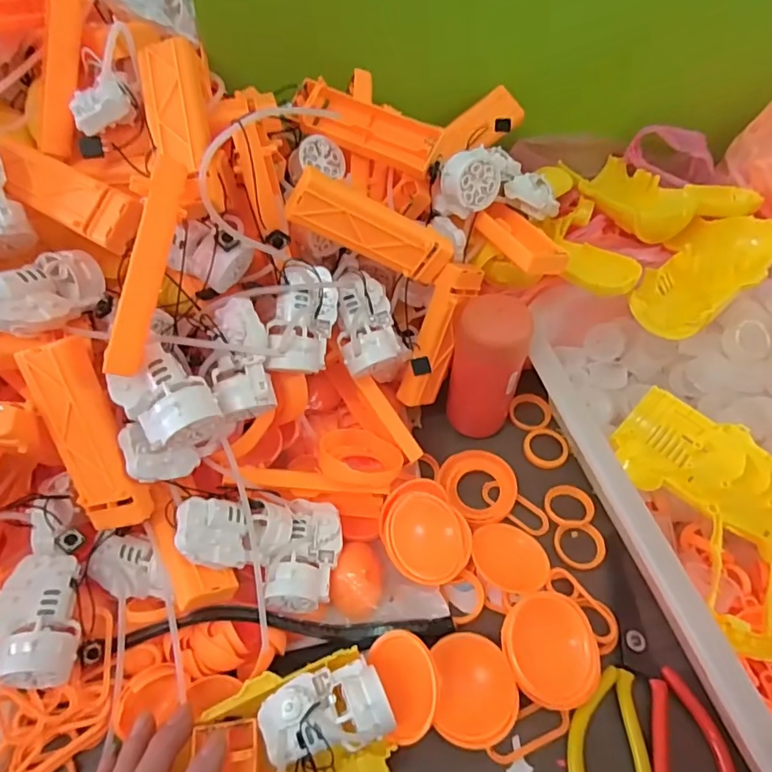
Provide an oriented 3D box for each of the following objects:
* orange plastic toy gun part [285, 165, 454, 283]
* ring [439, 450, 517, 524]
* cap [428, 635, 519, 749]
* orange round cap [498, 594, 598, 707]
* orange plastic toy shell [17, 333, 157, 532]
[{"bbox_3d":[-0.007,-0.099,0.339,0.112,0.031,0.014,17,46,-31],"label":"orange plastic toy gun part"},{"bbox_3d":[0.071,0.075,0.407,0.051,0.012,0.056,0,53,0],"label":"ring"},{"bbox_3d":[0.053,0.179,0.316,0.047,0.014,0.057,0,53,0],"label":"cap"},{"bbox_3d":[0.100,0.158,0.322,0.058,0.013,0.062,7,64,-15],"label":"orange round cap"},{"bbox_3d":[-0.164,0.029,0.295,0.034,0.108,0.014,-16,16,-12],"label":"orange plastic toy shell"}]

